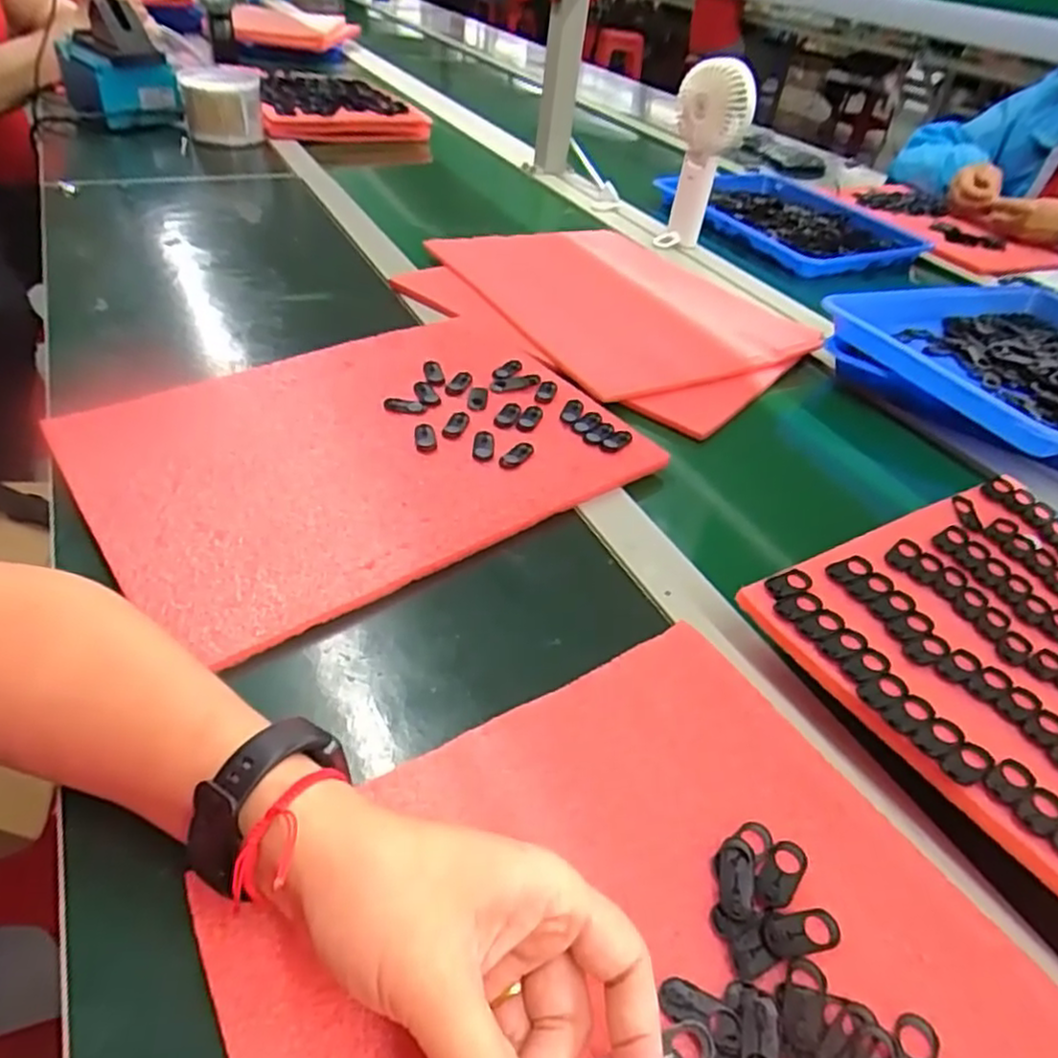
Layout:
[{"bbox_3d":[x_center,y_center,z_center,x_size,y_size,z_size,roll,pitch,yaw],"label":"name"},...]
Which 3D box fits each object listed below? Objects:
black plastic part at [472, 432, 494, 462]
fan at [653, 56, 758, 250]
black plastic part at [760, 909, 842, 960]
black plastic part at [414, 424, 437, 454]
[{"bbox_3d":[-0.032,-0.059,0.491,0.015,0.004,0.031,4,41,-4],"label":"black plastic part"},{"bbox_3d":[0.205,-0.436,0.834,0.086,0.192,0.042,15,41,9],"label":"fan"},{"bbox_3d":[0.105,0.154,0.270,0.032,0.004,0.016,1,41,-8],"label":"black plastic part"},{"bbox_3d":[-0.072,-0.064,0.491,0.014,0.004,0.032,-3,42,-12],"label":"black plastic part"}]

